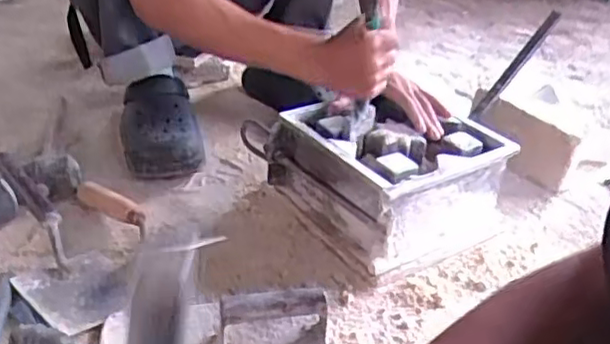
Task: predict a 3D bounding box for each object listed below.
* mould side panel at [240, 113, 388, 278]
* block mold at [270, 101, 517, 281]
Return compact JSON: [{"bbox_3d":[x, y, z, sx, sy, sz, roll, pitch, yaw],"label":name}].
[{"bbox_3d":[0.003,0.014,0.854,0.025,0.129,0.287,-19,39,-34],"label":"mould side panel"},{"bbox_3d":[0.125,0.003,0.893,0.268,0.138,0.219,-15,37,-30],"label":"block mold"}]

